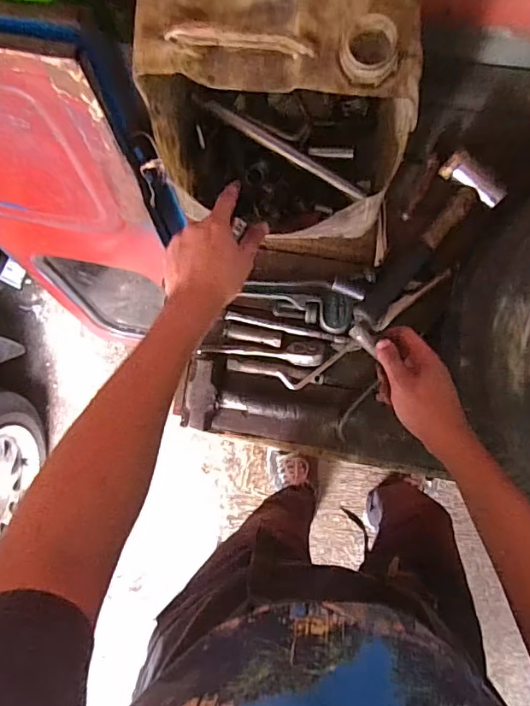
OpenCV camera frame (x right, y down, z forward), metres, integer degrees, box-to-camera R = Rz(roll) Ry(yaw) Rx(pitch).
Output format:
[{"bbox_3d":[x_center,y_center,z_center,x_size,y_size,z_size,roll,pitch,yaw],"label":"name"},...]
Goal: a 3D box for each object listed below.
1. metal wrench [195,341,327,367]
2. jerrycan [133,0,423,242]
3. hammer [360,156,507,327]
[{"bbox_3d":[-0.002,-0.005,0.760,0.184,0.013,0.038,5,87,3],"label":"metal wrench"},{"bbox_3d":[0.017,-0.296,0.602,0.284,0.283,0.199,6,87,3],"label":"jerrycan"},{"bbox_3d":[0.228,-0.161,0.729,0.094,0.050,0.279,40,89,4],"label":"hammer"}]

